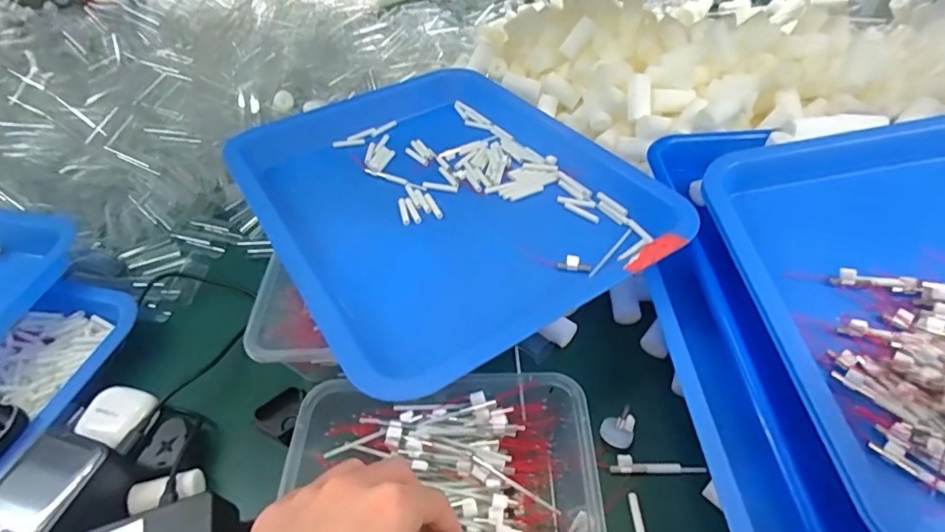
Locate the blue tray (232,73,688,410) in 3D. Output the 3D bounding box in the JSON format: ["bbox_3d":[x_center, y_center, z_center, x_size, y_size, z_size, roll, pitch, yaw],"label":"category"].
[{"bbox_3d":[-0.024,-0.076,0.424,0.289,0.051,0.354,-28,51,-19],"label":"blue tray"}]

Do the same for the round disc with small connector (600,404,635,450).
[{"bbox_3d":[0.097,0.105,0.335,0.021,0.019,0.020,-3,48,3],"label":"round disc with small connector"}]

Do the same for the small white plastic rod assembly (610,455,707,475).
[{"bbox_3d":[0.118,0.127,0.325,0.058,0.005,0.011,-1,48,5],"label":"small white plastic rod assembly"}]

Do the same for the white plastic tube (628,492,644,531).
[{"bbox_3d":[0.099,0.152,0.306,0.005,0.004,0.031,-4,48,2],"label":"white plastic tube"}]

